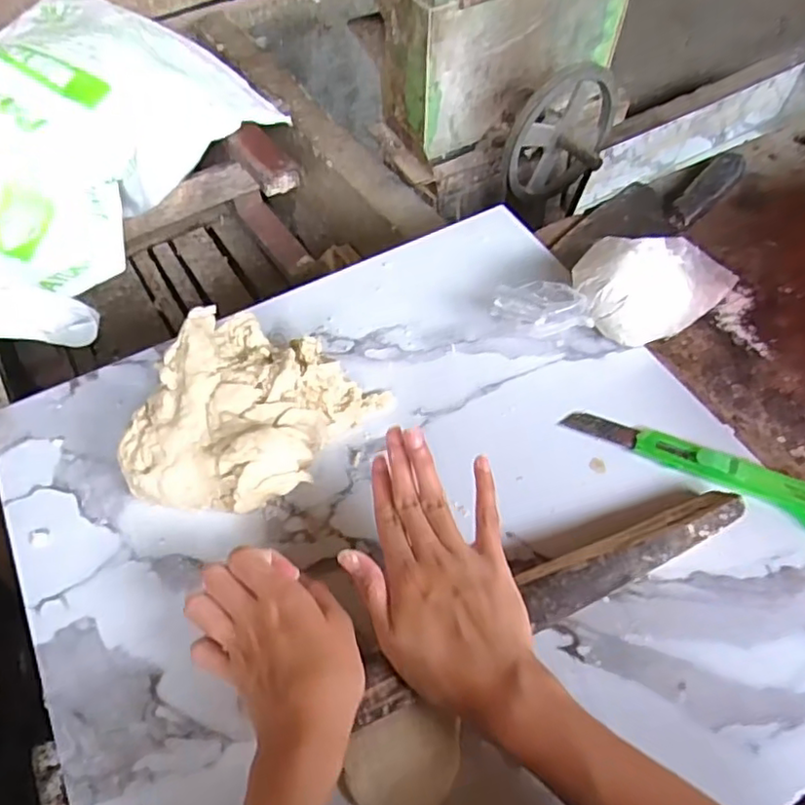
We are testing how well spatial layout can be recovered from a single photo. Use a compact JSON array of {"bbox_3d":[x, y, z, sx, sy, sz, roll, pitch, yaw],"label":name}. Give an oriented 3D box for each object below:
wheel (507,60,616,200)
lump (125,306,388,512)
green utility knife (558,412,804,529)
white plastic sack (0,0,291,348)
[{"bbox_3d":[0.249,-0.376,0.935,0.227,0.194,0.090,-10,55,-49],"label":"wheel"},{"bbox_3d":[-0.108,0.010,0.458,0.133,0.071,0.157,22,60,15],"label":"lump"},{"bbox_3d":[0.216,0.041,0.465,0.192,0.009,0.034,26,59,15],"label":"green utility knife"},{"bbox_3d":[-0.502,-0.335,0.863,0.399,0.184,0.657,20,57,12],"label":"white plastic sack"}]

